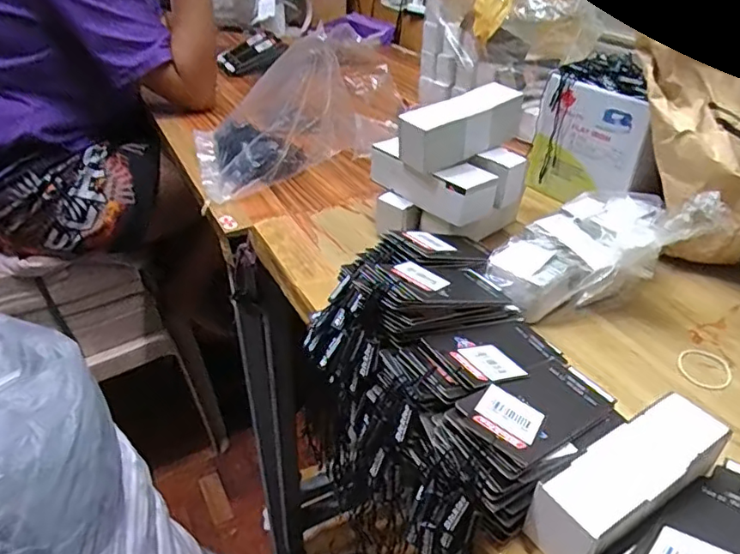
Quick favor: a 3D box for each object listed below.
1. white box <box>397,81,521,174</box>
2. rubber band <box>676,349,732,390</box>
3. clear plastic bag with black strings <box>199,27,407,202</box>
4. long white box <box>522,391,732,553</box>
[{"bbox_3d":[0.087,-0.141,0.521,0.127,0.051,0.034,-23,41,-31],"label":"white box"},{"bbox_3d":[0.254,0.070,0.425,0.038,0.004,0.045,28,43,35],"label":"rubber band"},{"bbox_3d":[-0.094,-0.217,0.700,0.246,0.155,0.147,-12,36,-18],"label":"clear plastic bag with black strings"},{"bbox_3d":[0.143,0.117,0.314,0.130,0.048,0.043,-20,39,-26],"label":"long white box"}]

